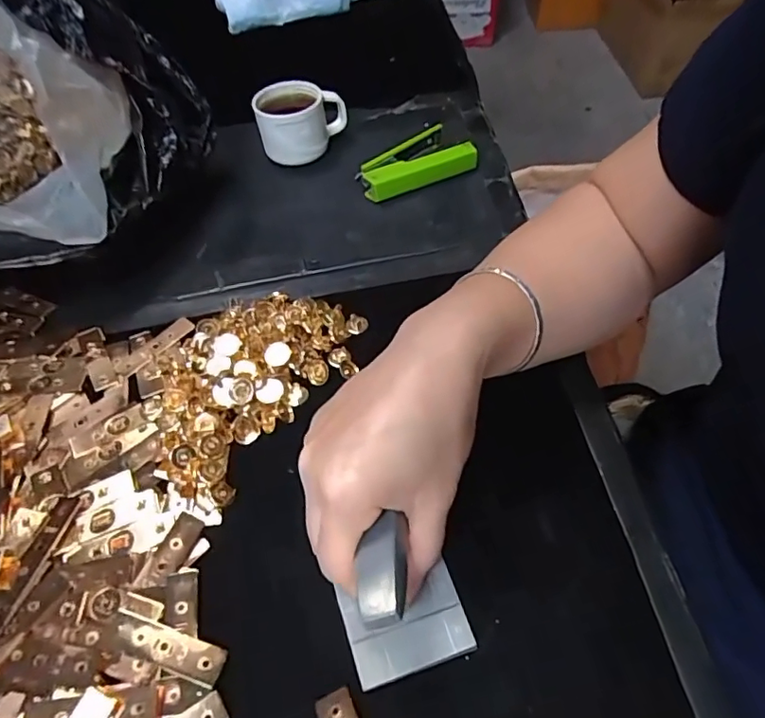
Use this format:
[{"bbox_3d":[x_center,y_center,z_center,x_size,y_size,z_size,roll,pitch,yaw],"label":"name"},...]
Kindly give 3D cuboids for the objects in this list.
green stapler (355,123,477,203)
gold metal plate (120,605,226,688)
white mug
[{"bbox_3d":[0.027,-0.176,0.483,0.100,0.022,0.050,-23,54,-13],"label":"green stapler"},{"bbox_3d":[-0.103,0.136,0.258,0.057,0.004,0.016,12,54,14],"label":"gold metal plate"},{"bbox_3d":[-0.075,-0.220,0.507,0.078,0.052,0.056,-7,52,-1],"label":"white mug"}]

